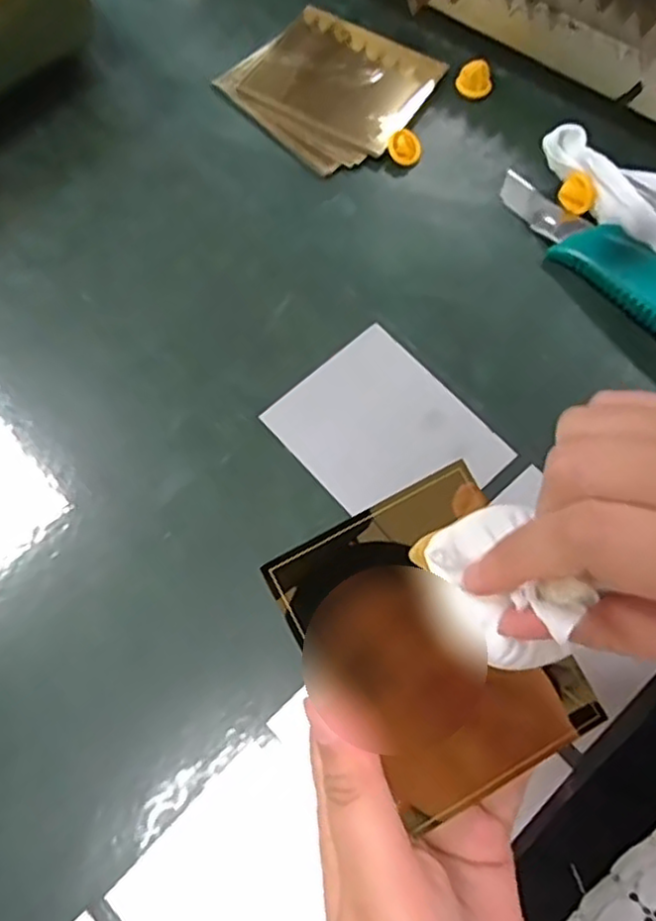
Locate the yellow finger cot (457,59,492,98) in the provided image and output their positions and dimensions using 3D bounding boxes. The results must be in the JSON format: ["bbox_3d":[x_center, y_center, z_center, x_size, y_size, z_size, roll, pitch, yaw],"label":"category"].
[{"bbox_3d":[0.087,-0.226,0.399,0.020,0.012,0.015,11,71,5],"label":"yellow finger cot"}]

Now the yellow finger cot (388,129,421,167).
[{"bbox_3d":[0.044,-0.179,0.384,0.019,0.009,0.020,5,71,3],"label":"yellow finger cot"}]

